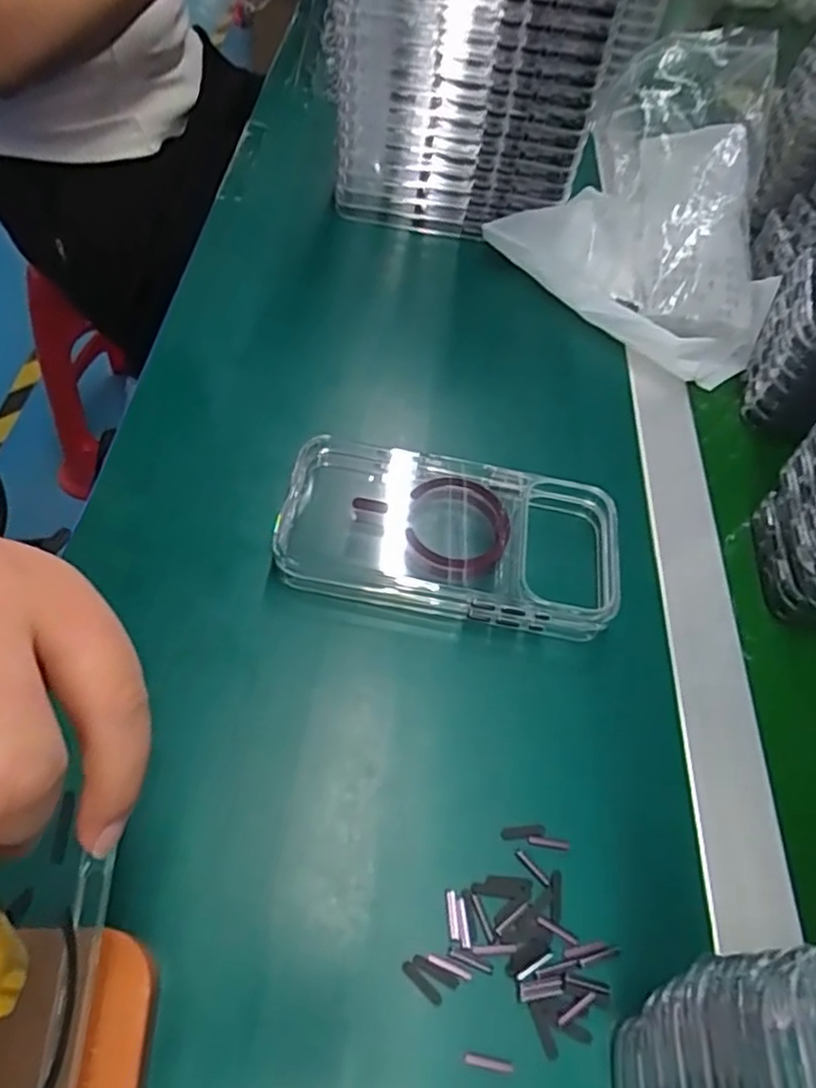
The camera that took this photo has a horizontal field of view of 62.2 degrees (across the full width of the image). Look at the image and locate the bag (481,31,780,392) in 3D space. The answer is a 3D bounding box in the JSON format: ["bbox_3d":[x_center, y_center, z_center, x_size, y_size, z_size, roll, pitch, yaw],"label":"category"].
[{"bbox_3d":[0.193,-0.244,0.477,0.192,0.113,0.215,34,58,13],"label":"bag"}]

